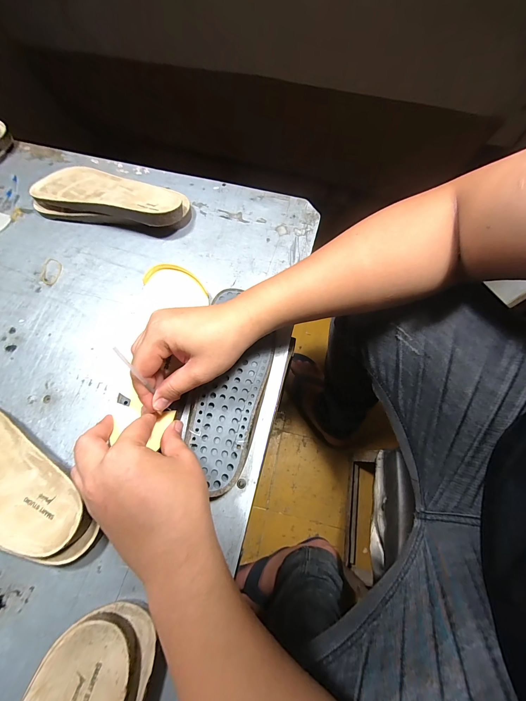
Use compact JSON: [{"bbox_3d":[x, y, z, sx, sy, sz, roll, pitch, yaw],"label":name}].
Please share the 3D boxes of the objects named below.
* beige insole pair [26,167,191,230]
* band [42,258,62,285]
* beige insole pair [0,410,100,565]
[{"bbox_3d":[-0.258,-0.263,0.463,0.272,0.045,0.111,13,69,5],"label":"beige insole pair"},{"bbox_3d":[-0.336,-0.127,0.430,0.027,0.004,0.050,-6,68,-3],"label":"band"},{"bbox_3d":[-0.300,0.134,0.303,0.278,0.041,0.108,22,70,8],"label":"beige insole pair"}]

